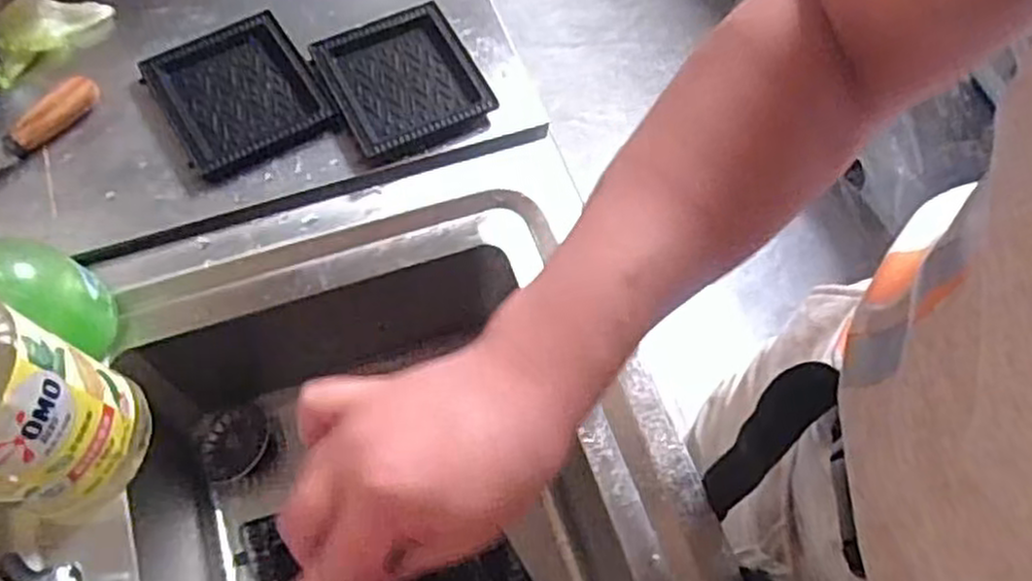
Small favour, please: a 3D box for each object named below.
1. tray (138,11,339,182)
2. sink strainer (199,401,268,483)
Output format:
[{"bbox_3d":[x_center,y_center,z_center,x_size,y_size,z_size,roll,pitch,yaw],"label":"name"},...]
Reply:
[{"bbox_3d":[-0.244,-0.174,0.672,0.128,0.018,0.137,-30,71,-16],"label":"tray"},{"bbox_3d":[-0.277,0.148,0.746,0.061,0.020,0.074,-8,66,-7],"label":"sink strainer"}]

